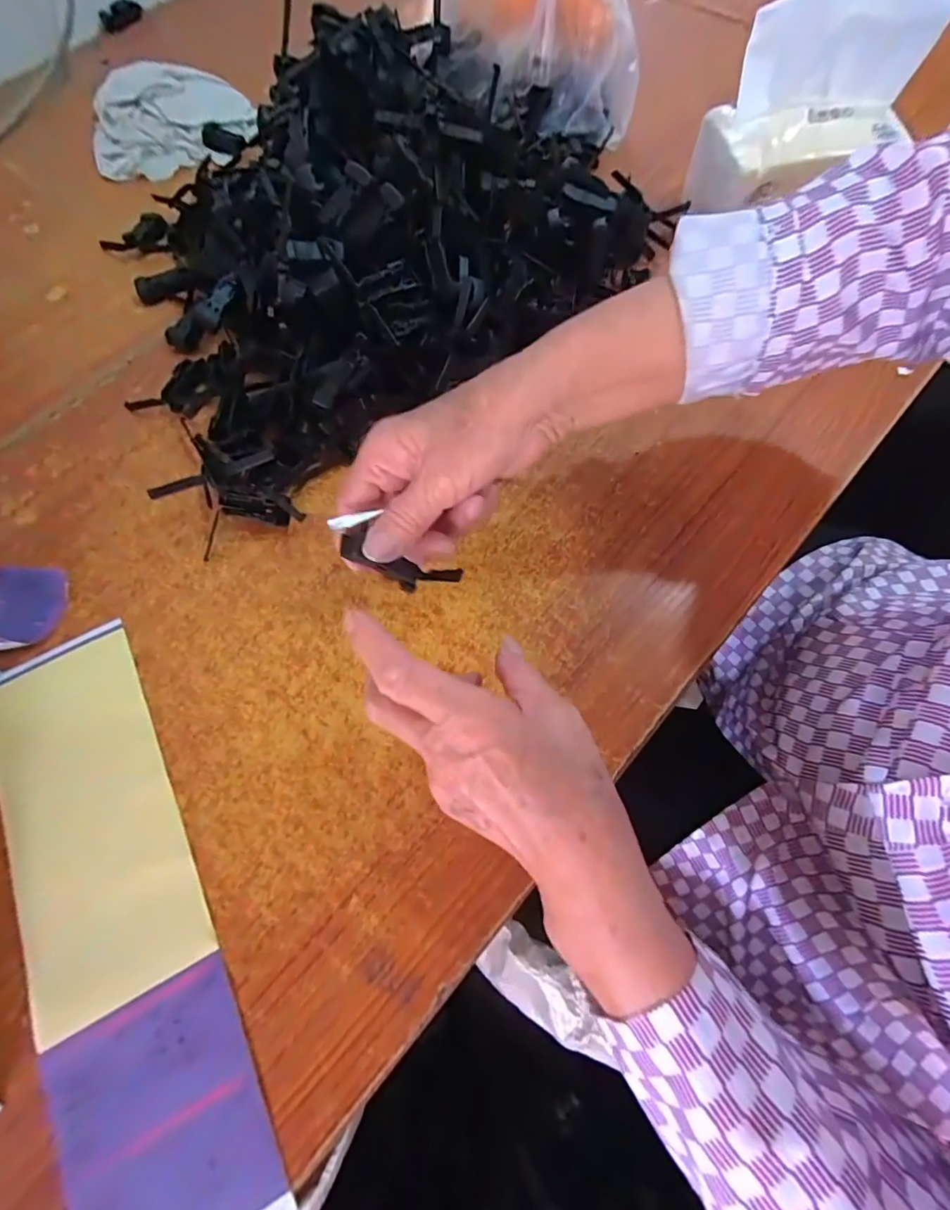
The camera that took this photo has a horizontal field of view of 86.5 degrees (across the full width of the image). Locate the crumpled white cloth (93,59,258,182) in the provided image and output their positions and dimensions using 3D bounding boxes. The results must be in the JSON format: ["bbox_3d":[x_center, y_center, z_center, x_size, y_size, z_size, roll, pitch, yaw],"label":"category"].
[{"bbox_3d":[-0.329,-0.522,0.538,0.166,0.030,0.157,-27,70,-8],"label":"crumpled white cloth"}]

